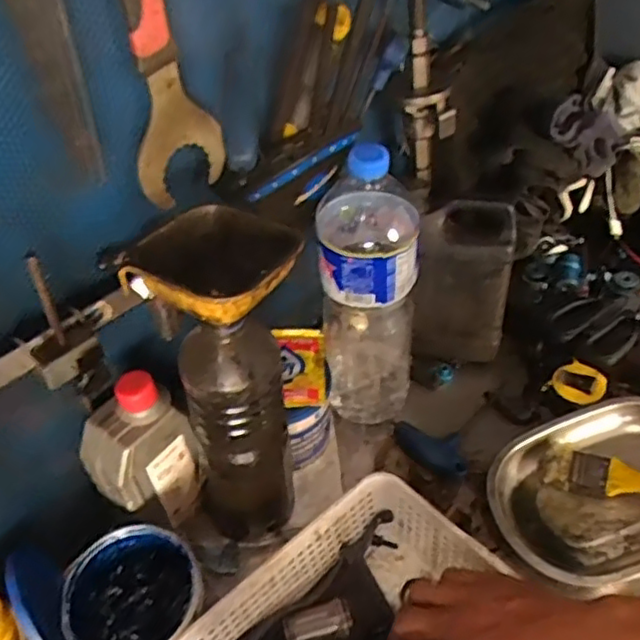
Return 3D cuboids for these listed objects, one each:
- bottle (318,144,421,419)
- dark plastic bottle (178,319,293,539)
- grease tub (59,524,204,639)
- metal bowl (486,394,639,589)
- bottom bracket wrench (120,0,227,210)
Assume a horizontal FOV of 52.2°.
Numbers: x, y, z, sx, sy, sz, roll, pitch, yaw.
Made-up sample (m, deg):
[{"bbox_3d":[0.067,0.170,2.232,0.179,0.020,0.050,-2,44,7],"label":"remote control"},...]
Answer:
[{"bbox_3d":[0.046,-0.024,0.616,0.086,0.301,0.091,3,45,8],"label":"bottle"},{"bbox_3d":[-0.066,0.101,0.541,0.087,0.241,0.061,-15,46,-10],"label":"dark plastic bottle"},{"bbox_3d":[-0.145,0.228,0.519,0.098,0.085,0.101,-3,45,3],"label":"grease tub"},{"bbox_3d":[0.272,0.156,0.609,0.229,0.058,0.161,-16,46,-10],"label":"metal bowl"},{"bbox_3d":[-0.104,-0.192,0.420,0.017,0.237,0.066,26,53,28],"label":"bottom bracket wrench"}]

